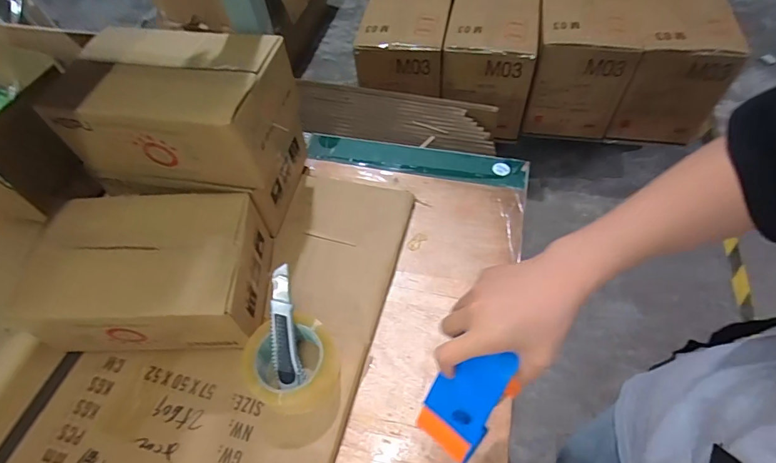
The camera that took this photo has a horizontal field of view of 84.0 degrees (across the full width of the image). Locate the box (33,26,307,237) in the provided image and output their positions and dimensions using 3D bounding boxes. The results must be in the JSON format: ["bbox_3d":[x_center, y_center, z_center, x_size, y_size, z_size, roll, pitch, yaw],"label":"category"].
[{"bbox_3d":[-0.279,-0.144,0.622,0.274,0.230,0.173,8,57,9],"label":"box"}]

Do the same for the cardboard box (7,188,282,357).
[{"bbox_3d":[-0.297,0.052,0.567,0.255,0.125,0.191,-4,55,1],"label":"cardboard box"}]

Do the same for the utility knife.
[{"bbox_3d":[-0.124,0.113,0.515,0.031,0.011,0.139,-6,88,-2],"label":"utility knife"}]

